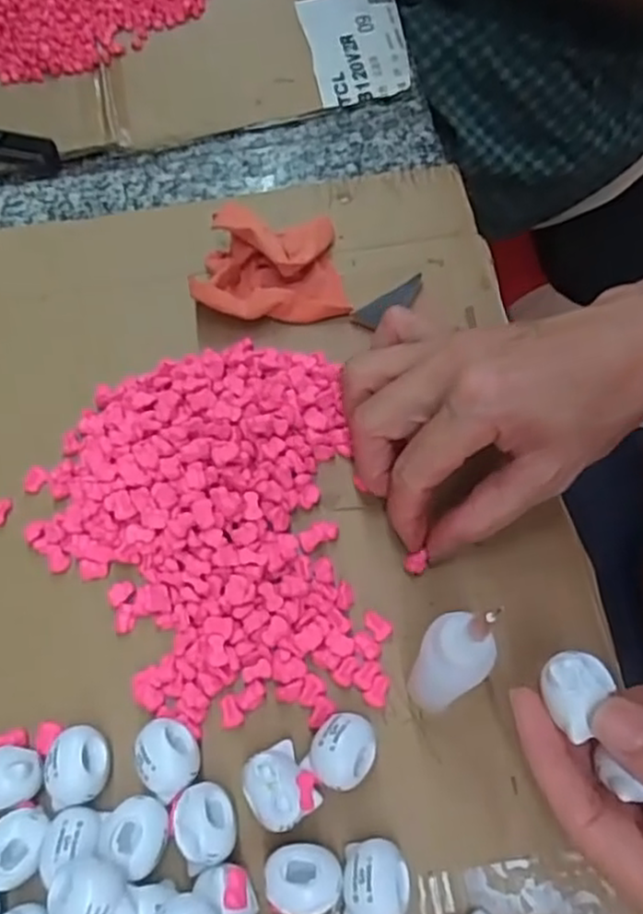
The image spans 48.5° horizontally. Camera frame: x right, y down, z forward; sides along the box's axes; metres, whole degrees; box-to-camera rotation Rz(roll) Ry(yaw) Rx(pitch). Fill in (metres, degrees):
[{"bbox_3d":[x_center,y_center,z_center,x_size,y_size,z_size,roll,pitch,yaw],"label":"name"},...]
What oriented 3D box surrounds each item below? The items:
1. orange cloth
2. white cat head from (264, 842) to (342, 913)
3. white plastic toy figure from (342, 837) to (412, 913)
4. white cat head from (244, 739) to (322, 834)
[{"bbox_3d":[-0.027,-0.096,0.354,0.071,0.027,0.059,-7,64,-1],"label":"orange cloth"},{"bbox_3d":[-0.006,0.141,0.239,0.025,0.015,0.021,-6,64,0],"label":"white cat head"},{"bbox_3d":[0.018,0.143,0.240,0.022,0.021,0.025,-4,64,1],"label":"white plastic toy figure"},{"bbox_3d":[-0.014,0.116,0.252,0.024,0.016,0.025,-31,67,-12],"label":"white cat head"}]

